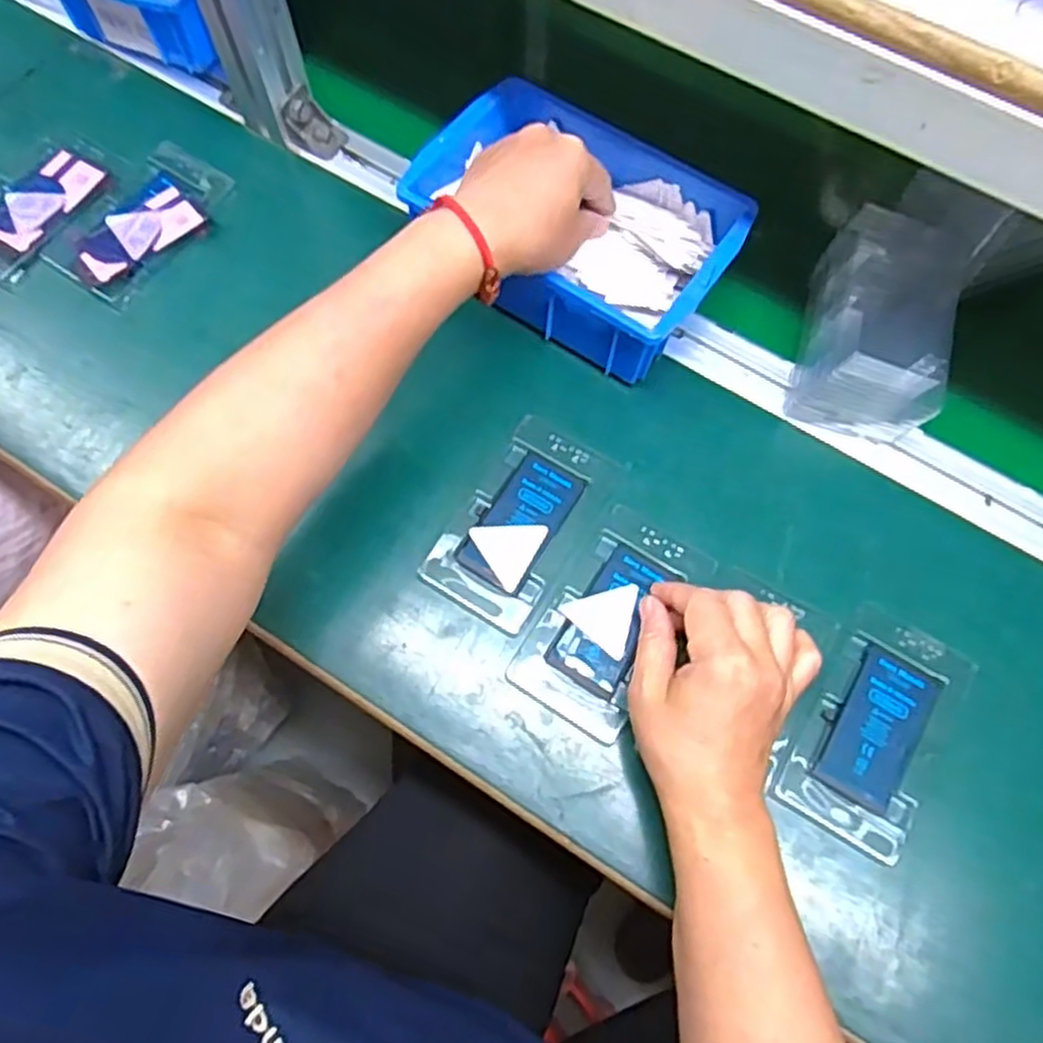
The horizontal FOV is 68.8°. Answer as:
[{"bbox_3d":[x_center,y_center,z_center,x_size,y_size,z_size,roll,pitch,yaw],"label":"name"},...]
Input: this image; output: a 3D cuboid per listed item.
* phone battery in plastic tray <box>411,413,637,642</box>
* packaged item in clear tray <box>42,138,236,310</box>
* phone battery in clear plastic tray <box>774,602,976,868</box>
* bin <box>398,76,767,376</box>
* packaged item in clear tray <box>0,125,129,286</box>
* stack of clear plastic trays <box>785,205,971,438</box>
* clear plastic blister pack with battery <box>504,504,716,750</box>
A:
[{"bbox_3d":[0.000,-0.002,0.472,0.070,0.005,0.130,30,74,10],"label":"phone battery in plastic tray"},{"bbox_3d":[-0.269,-0.216,0.545,0.079,0.010,0.128,31,74,10],"label":"packaged item in clear tray"},{"bbox_3d":[0.202,0.117,0.432,0.073,0.008,0.128,30,74,10],"label":"phone battery in clear plastic tray"},{"bbox_3d":[0.038,-0.201,0.515,0.203,0.063,0.141,32,74,10],"label":"bin"},{"bbox_3d":[-0.352,-0.232,0.549,0.076,0.009,0.125,33,74,11],"label":"packaged item in clear tray"},{"bbox_3d":[0.231,-0.123,0.493,0.086,0.066,0.116,16,72,6],"label":"stack of clear plastic trays"},{"bbox_3d":[0.054,0.056,0.449,0.071,0.011,0.127,30,75,10],"label":"clear plastic blister pack with battery"}]

